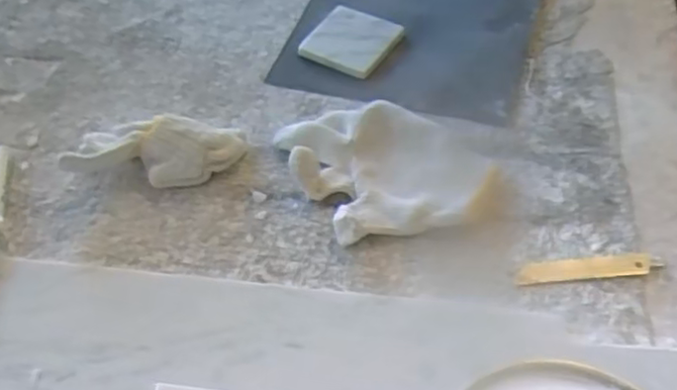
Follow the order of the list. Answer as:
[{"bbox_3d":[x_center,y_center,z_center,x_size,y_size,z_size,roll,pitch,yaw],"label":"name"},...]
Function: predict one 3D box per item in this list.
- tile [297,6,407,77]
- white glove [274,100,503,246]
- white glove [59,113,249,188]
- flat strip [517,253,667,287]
[{"bbox_3d":[0.012,-0.146,0.642,0.077,0.012,0.078,24,57,21],"label":"tile"},{"bbox_3d":[0.041,-0.027,0.532,0.152,0.031,0.122,-13,52,-6],"label":"white glove"},{"bbox_3d":[-0.150,-0.036,0.548,0.141,0.041,0.055,0,52,4],"label":"white glove"},{"bbox_3d":[0.180,0.051,0.481,0.105,0.006,0.017,-6,52,0],"label":"flat strip"}]

